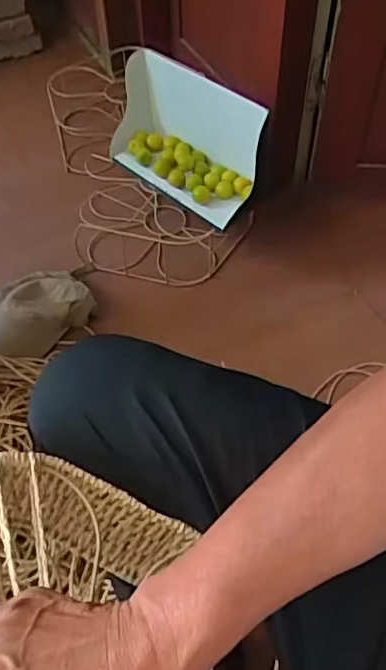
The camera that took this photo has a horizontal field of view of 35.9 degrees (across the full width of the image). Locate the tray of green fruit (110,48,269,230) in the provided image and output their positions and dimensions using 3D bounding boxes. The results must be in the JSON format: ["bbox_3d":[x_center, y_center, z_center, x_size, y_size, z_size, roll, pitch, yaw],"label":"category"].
[{"bbox_3d":[-0.033,-0.366,1.052,0.117,0.229,0.326,-34,60,-22],"label":"tray of green fruit"}]

